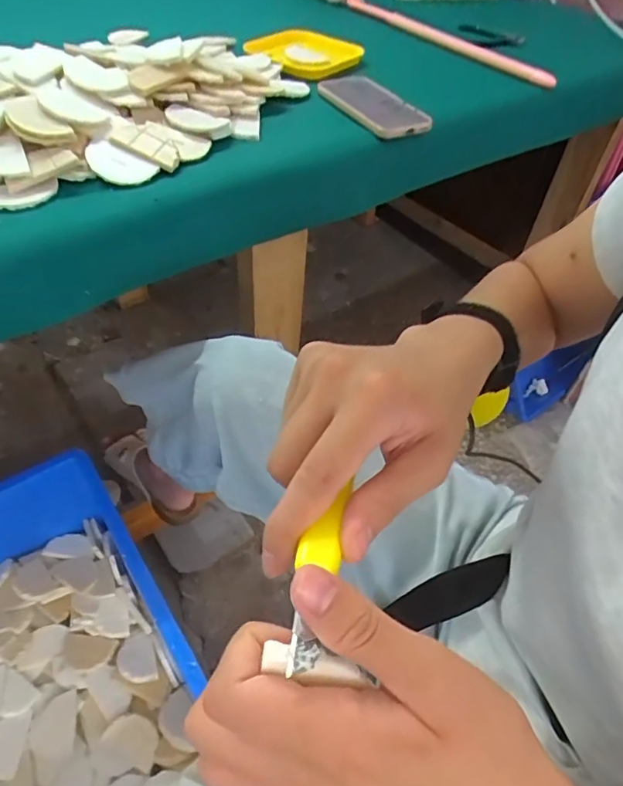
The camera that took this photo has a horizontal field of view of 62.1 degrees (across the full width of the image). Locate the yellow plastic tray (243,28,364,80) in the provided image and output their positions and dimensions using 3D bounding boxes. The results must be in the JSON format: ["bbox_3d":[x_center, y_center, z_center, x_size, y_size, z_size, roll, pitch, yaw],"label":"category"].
[{"bbox_3d":[-0.009,-0.495,0.749,0.127,0.022,0.130,-32,59,-28],"label":"yellow plastic tray"}]

